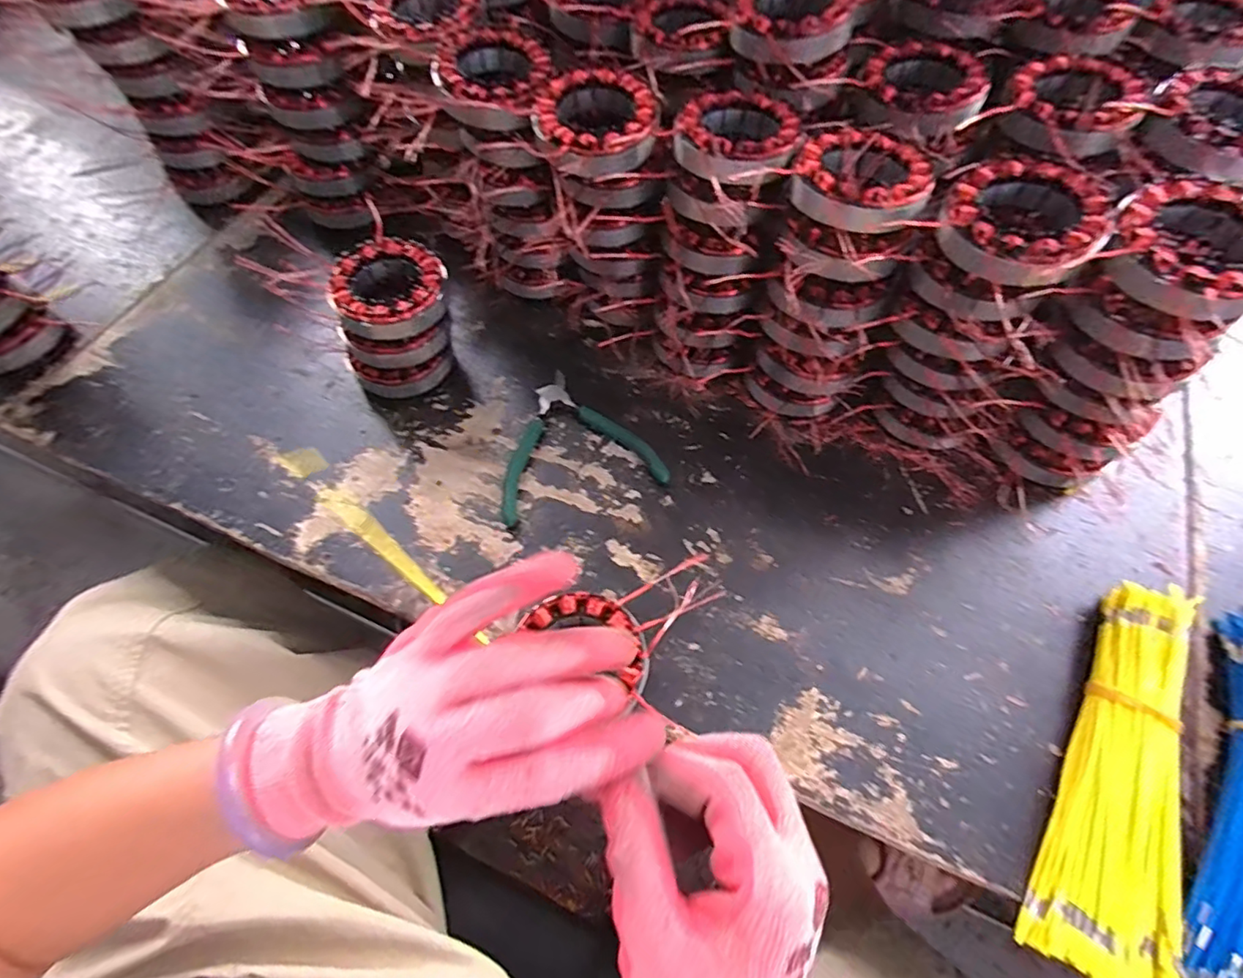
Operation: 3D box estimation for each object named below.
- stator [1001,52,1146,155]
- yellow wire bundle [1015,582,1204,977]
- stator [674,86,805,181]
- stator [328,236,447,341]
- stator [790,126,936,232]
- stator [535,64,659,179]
[{"bbox_3d":[0.316,-0.269,0.408,0.086,0.035,0.094,32,68,17],"label":"stator"},{"bbox_3d":[0.304,0.185,0.340,0.069,0.027,0.274,29,67,15],"label":"yellow wire bundle"},{"bbox_3d":[0.081,-0.245,0.395,0.084,0.024,0.085,-1,62,1],"label":"stator"},{"bbox_3d":[-0.185,-0.161,0.457,0.086,0.031,0.081,-1,62,1],"label":"stator"},{"bbox_3d":[0.158,-0.204,0.373,0.083,0.024,0.085,23,65,13],"label":"stator"},{"bbox_3d":[-0.018,-0.259,0.408,0.082,0.030,0.090,-18,63,-8],"label":"stator"}]

